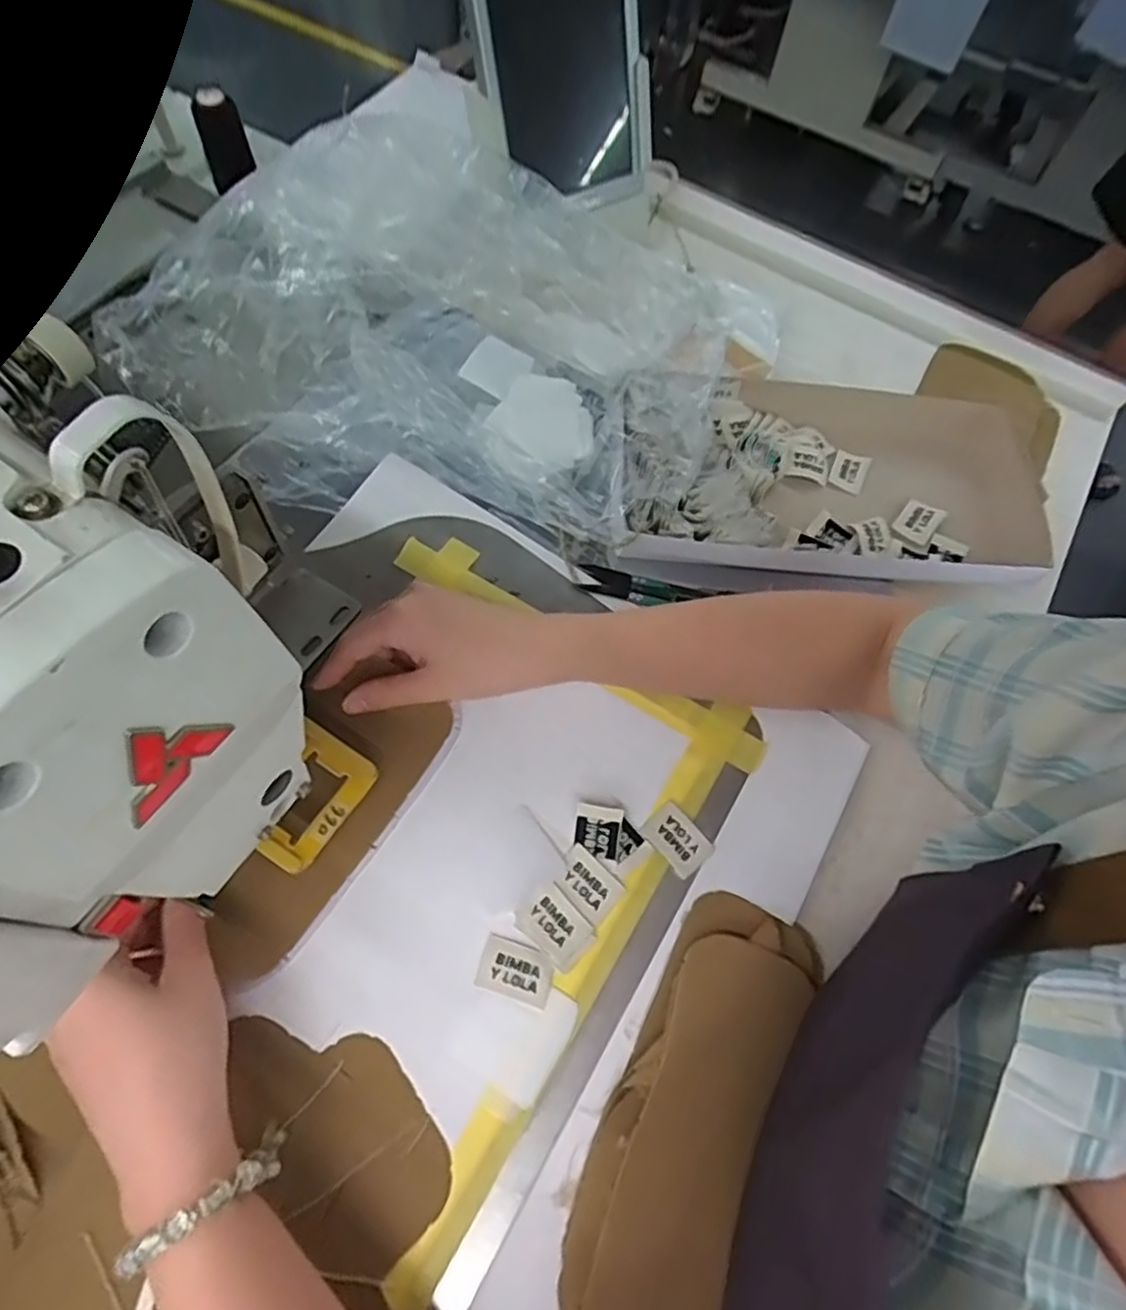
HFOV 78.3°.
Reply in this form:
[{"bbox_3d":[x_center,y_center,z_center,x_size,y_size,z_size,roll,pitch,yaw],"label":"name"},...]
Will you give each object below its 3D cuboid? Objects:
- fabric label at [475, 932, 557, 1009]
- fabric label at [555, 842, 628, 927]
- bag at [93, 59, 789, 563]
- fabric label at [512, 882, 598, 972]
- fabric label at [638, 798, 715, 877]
[{"bbox_3d":[-0.025,0.169,0.371,0.040,0.004,0.027,18,63,3],"label":"fabric label"},{"bbox_3d":[0.014,0.129,0.392,0.038,0.004,0.027,41,67,14],"label":"fabric label"},{"bbox_3d":[-0.057,-0.262,0.534,0.425,0.158,0.318,15,64,1],"label":"bag"},{"bbox_3d":[-0.004,0.150,0.381,0.030,0.004,0.039,-41,74,-22],"label":"fabric label"},{"bbox_3d":[0.068,0.108,0.411,0.029,0.004,0.039,-38,73,-19],"label":"fabric label"}]

